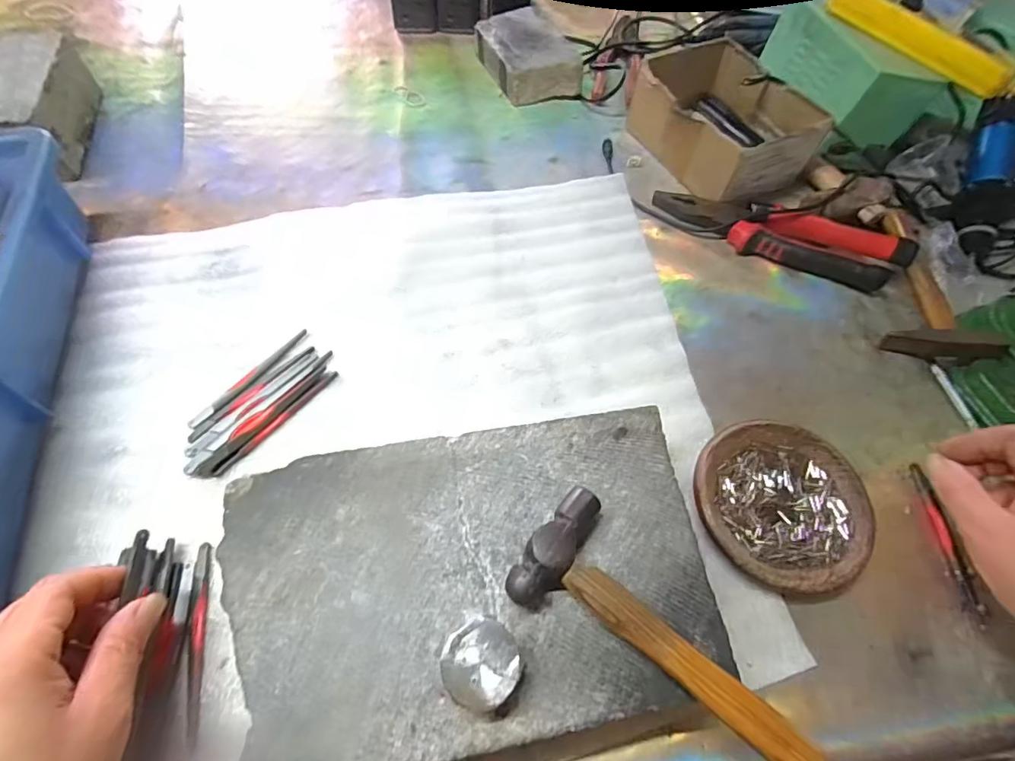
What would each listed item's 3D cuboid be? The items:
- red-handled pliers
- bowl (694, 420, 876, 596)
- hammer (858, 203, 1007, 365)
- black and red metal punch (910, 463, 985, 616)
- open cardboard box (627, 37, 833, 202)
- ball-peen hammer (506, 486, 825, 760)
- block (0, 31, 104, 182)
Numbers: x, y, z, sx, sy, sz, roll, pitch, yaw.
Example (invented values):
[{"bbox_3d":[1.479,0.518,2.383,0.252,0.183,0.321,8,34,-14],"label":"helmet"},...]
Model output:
[{"bbox_3d":[0.254,-0.141,0.468,0.227,0.025,0.066,17,60,6],"label":"red-handled pliers"},{"bbox_3d":[0.181,0.083,0.335,0.111,0.021,0.111,2,59,-3],"label":"bowl"},{"bbox_3d":[0.370,-0.096,0.448,0.077,0.028,0.182,8,59,1],"label":"hammer"},{"bbox_3d":[0.290,0.101,0.332,0.006,0.012,0.096,1,59,-2],"label":"black and red metal punch"},{"bbox_3d":[0.218,-0.264,0.514,0.129,0.068,0.167,-21,63,-16],"label":"open cardboard box"},{"bbox_3d":[0.078,0.113,0.236,0.150,0.017,0.061,30,62,13],"label":"ball-peen hammer"},{"bbox_3d":[-0.460,-0.253,0.466,0.099,0.066,0.158,-9,60,-10],"label":"block"}]

